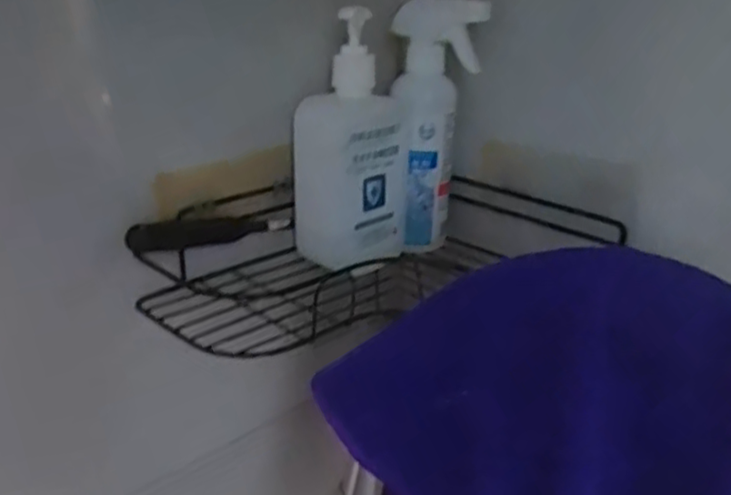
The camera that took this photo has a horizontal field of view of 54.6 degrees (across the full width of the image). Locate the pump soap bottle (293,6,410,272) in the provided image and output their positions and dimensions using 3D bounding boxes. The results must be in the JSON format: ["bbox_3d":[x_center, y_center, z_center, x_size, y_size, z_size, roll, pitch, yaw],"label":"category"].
[{"bbox_3d":[-0.014,-0.079,0.557,0.065,0.178,0.074,15,27,39],"label":"pump soap bottle"}]

